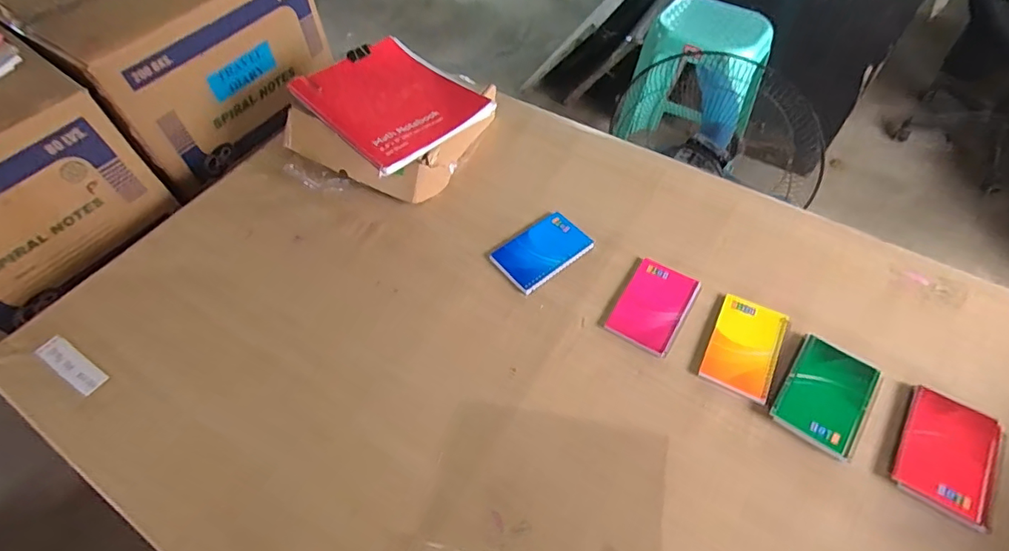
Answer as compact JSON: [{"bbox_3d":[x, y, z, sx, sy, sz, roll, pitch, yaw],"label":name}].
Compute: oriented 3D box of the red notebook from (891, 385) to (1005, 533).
[{"bbox_3d":[0.489,0.196,0.554,0.090,0.009,0.134,29,62,21],"label":"red notebook"}]

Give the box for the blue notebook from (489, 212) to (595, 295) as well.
[{"bbox_3d":[0.054,-0.038,0.723,0.131,0.009,0.084,-35,62,-21],"label":"blue notebook"}]

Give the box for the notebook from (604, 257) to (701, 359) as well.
[{"bbox_3d":[0.199,0.037,0.670,0.084,0.008,0.132,27,60,19],"label":"notebook"}]

